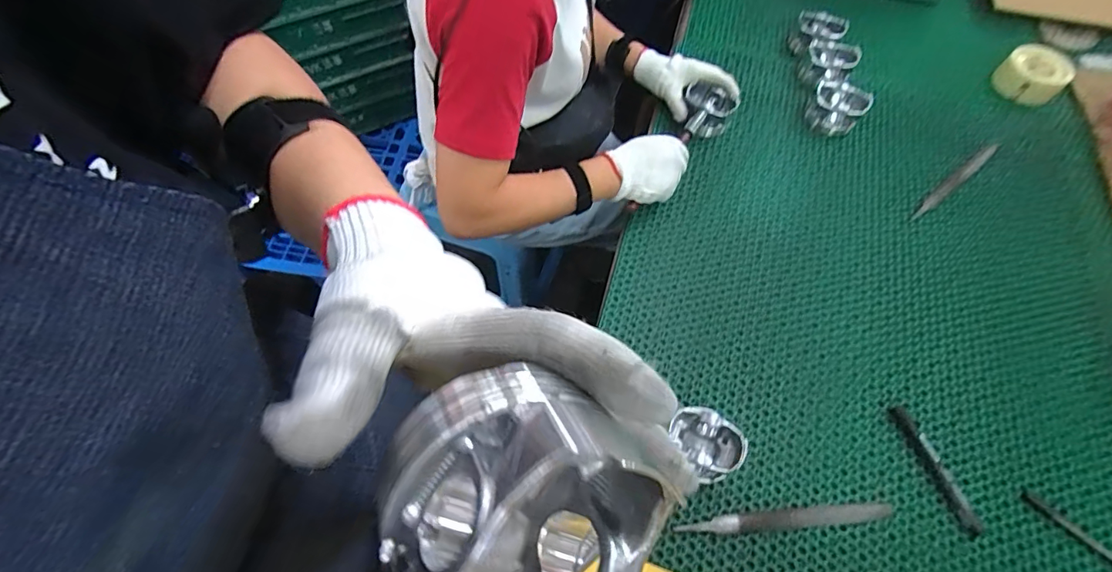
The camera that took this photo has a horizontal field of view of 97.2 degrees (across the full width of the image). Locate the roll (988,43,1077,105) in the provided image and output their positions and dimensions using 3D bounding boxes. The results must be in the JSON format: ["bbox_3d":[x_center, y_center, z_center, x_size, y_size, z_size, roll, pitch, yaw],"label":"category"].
[{"bbox_3d":[0.814,-0.360,0.840,0.096,0.051,0.096,0,62,0],"label":"roll"}]

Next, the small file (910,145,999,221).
[{"bbox_3d":[0.617,-0.165,0.757,0.238,0.005,0.020,-33,67,-16],"label":"small file"}]

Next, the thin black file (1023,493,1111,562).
[{"bbox_3d":[0.581,0.280,0.526,0.149,0.004,0.013,42,69,19],"label":"thin black file"}]

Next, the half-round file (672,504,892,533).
[{"bbox_3d":[0.249,0.254,0.533,0.235,0.005,0.019,-4,62,-3],"label":"half-round file"}]

